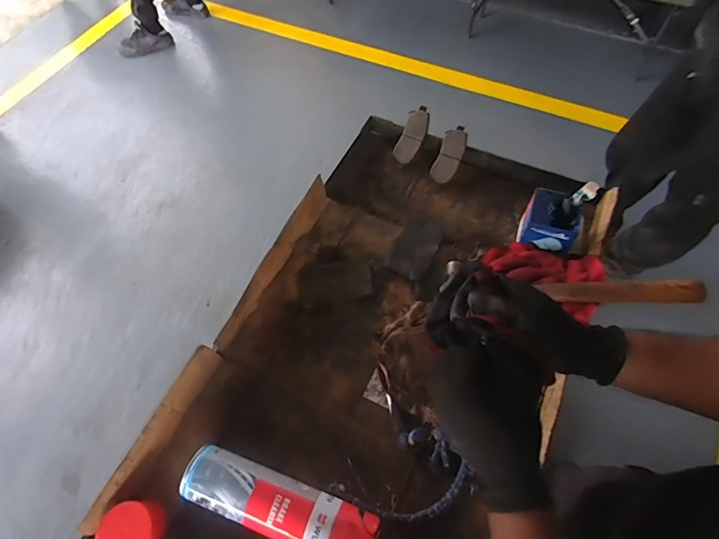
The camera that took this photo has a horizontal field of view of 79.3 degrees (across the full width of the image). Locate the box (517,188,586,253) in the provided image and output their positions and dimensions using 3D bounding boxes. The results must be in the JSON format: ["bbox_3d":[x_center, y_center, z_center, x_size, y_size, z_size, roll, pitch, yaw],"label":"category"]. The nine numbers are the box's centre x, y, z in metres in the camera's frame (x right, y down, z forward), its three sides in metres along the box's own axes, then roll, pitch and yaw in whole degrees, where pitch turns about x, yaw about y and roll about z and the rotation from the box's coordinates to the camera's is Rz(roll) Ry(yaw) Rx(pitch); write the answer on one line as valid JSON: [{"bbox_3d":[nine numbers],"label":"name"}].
[{"bbox_3d":[0.307,-0.079,0.694,0.082,0.055,0.084,22,63,14],"label":"box"}]

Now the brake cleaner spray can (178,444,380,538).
[{"bbox_3d":[-0.099,0.286,0.524,0.244,0.054,0.071,18,61,9],"label":"brake cleaner spray can"}]

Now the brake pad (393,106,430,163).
[{"bbox_3d":[0.101,-0.255,0.819,0.043,0.016,0.111,24,90,12],"label":"brake pad"}]

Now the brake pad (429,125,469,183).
[{"bbox_3d":[0.167,-0.213,0.799,0.045,0.016,0.108,25,90,12],"label":"brake pad"}]

